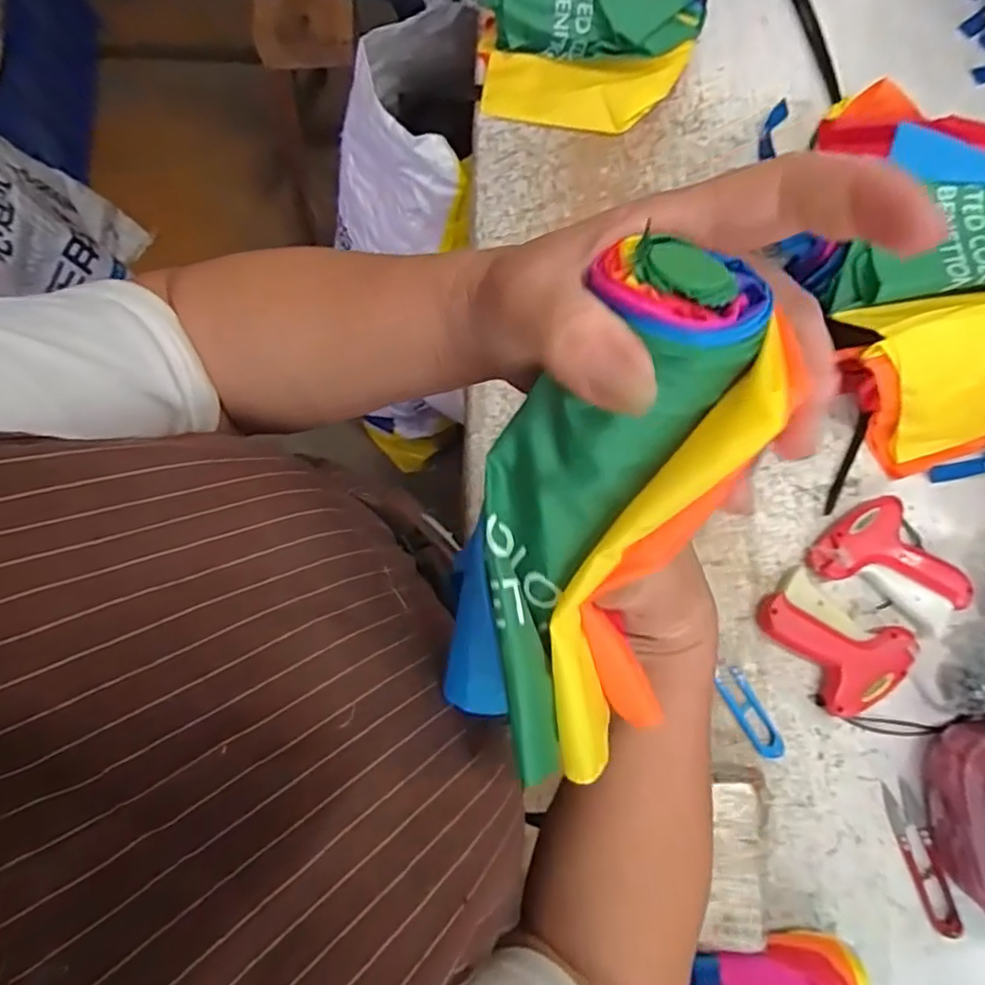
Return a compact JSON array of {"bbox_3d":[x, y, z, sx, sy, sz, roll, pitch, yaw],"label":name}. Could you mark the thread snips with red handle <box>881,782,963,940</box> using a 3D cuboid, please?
[{"bbox_3d":[0.353,0.301,0.498,0.027,0.011,0.112,-15,77,-4],"label":"thread snips with red handle"}]

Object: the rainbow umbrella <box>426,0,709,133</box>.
[{"bbox_3d":[0.076,-0.566,0.641,0.290,0.100,0.334,1,76,-1],"label":"rainbow umbrella"}]

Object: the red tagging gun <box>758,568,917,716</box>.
[{"bbox_3d":[0.300,0.122,0.523,0.094,0.024,0.118,-32,79,-8],"label":"red tagging gun"}]

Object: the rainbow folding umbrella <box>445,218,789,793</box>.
[{"bbox_3d":[0.030,0.022,0.190,0.079,0.050,0.184,22,121,5],"label":"rainbow folding umbrella"}]

